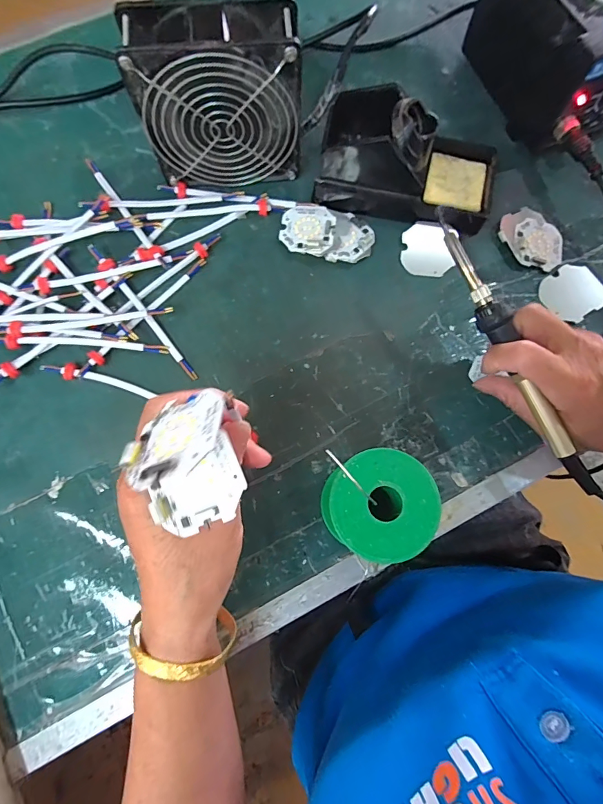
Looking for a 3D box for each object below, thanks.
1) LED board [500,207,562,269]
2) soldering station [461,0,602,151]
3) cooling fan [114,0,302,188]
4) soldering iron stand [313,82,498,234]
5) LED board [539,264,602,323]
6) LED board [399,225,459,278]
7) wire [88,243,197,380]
[{"bbox_3d":[0.207,-0.145,0.357,0.049,0.012,0.061,-33,81,-7],"label":"LED board"},{"bbox_3d":[0.237,-0.313,0.349,0.113,0.090,0.150,-23,80,-5],"label":"soldering station"},{"bbox_3d":[-0.061,-0.226,0.310,0.117,0.117,0.047,-3,79,-1],"label":"cooling fan"},{"bbox_3d":[0.091,-0.207,0.334,0.151,0.073,0.084,6,79,0],"label":"soldering iron stand"},{"bbox_3d":[0.235,-0.094,0.348,0.043,0.006,0.046,-35,79,10],"label":"LED board"},{"bbox_3d":[0.112,-0.134,0.355,0.045,0.004,0.045,7,87,7],"label":"LED board"},{"bbox_3d":[-0.133,-0.075,0.334,0.012,0.012,0.141,-37,82,-7],"label":"wire"}]

